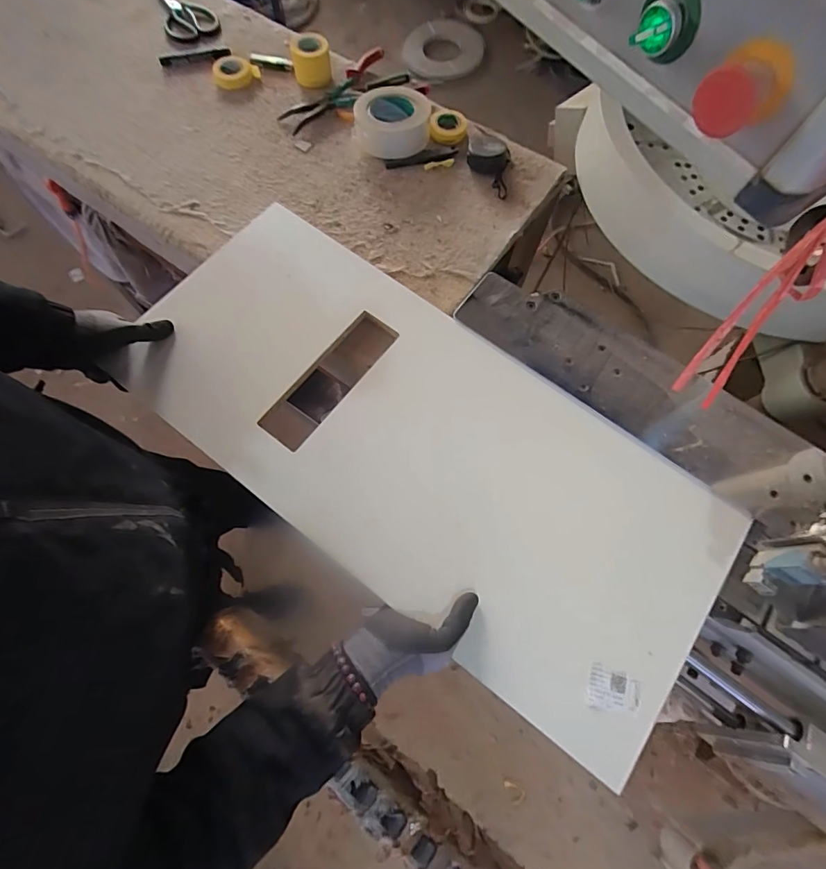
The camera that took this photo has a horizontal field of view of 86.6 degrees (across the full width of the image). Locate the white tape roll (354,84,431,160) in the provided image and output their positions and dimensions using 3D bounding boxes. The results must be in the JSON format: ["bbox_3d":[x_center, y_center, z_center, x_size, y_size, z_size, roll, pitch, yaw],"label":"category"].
[{"bbox_3d":[-0.034,-0.523,0.737,0.123,0.052,0.131,0,72,-1],"label":"white tape roll"}]

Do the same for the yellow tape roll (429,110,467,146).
[{"bbox_3d":[0.063,-0.522,0.748,0.063,0.023,0.064,0,72,-1],"label":"yellow tape roll"}]

